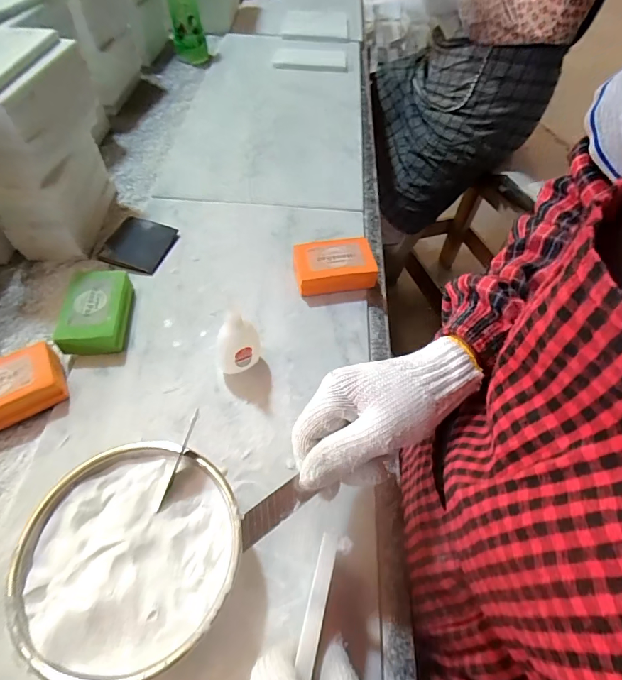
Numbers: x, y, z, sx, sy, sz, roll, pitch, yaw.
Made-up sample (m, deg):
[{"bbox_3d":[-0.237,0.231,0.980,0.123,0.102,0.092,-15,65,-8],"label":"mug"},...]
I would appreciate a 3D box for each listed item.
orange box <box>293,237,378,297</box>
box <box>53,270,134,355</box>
[{"bbox_3d":[0.027,-0.090,0.506,0.095,0.035,0.060,-10,54,-7],"label":"orange box"},{"bbox_3d":[-0.231,-0.032,0.453,0.066,0.034,0.099,-4,54,-3],"label":"box"}]

